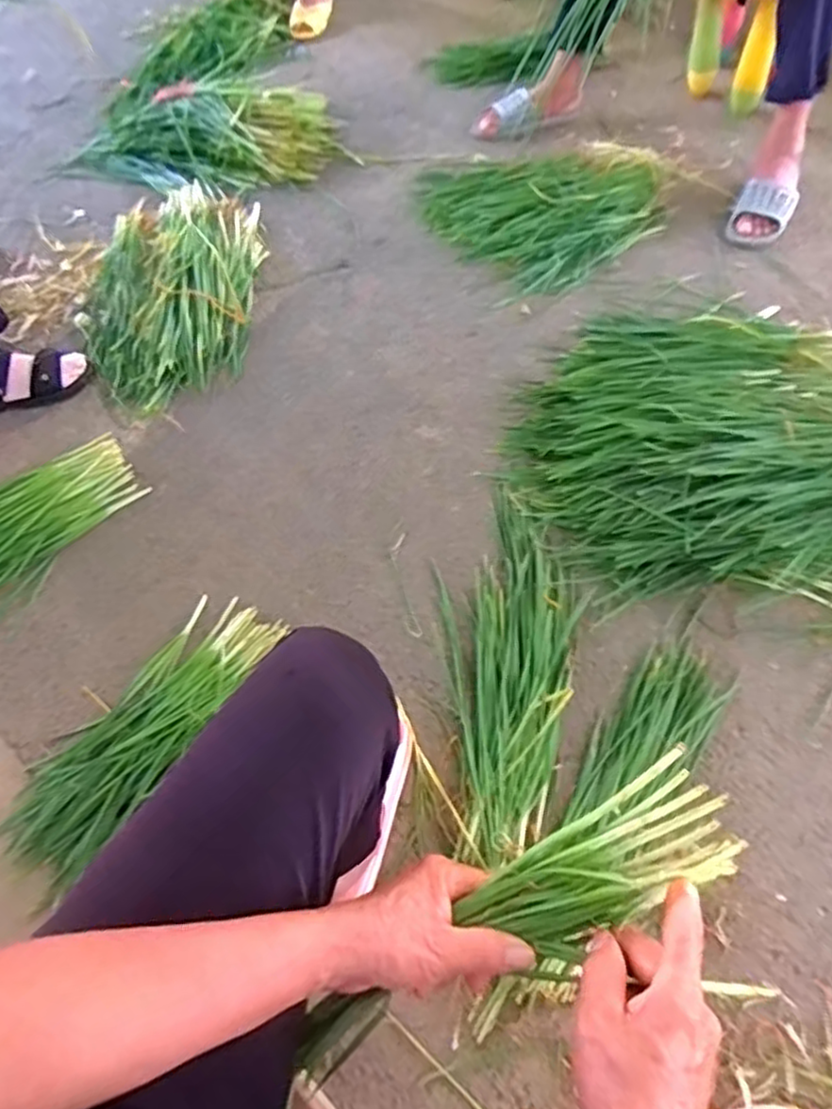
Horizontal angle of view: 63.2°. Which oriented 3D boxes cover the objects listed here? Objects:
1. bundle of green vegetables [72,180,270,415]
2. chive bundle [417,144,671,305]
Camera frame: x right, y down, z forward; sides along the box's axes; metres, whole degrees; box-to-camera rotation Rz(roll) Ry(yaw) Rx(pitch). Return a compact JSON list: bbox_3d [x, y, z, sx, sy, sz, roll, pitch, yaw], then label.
[{"bbox_3d":[-0.465,-0.496,1.273,0.322,0.089,0.545,1,60,5],"label":"bundle of green vegetables"},{"bbox_3d":[0.273,-0.738,1.388,0.477,0.044,0.457,-28,62,-12],"label":"chive bundle"}]

